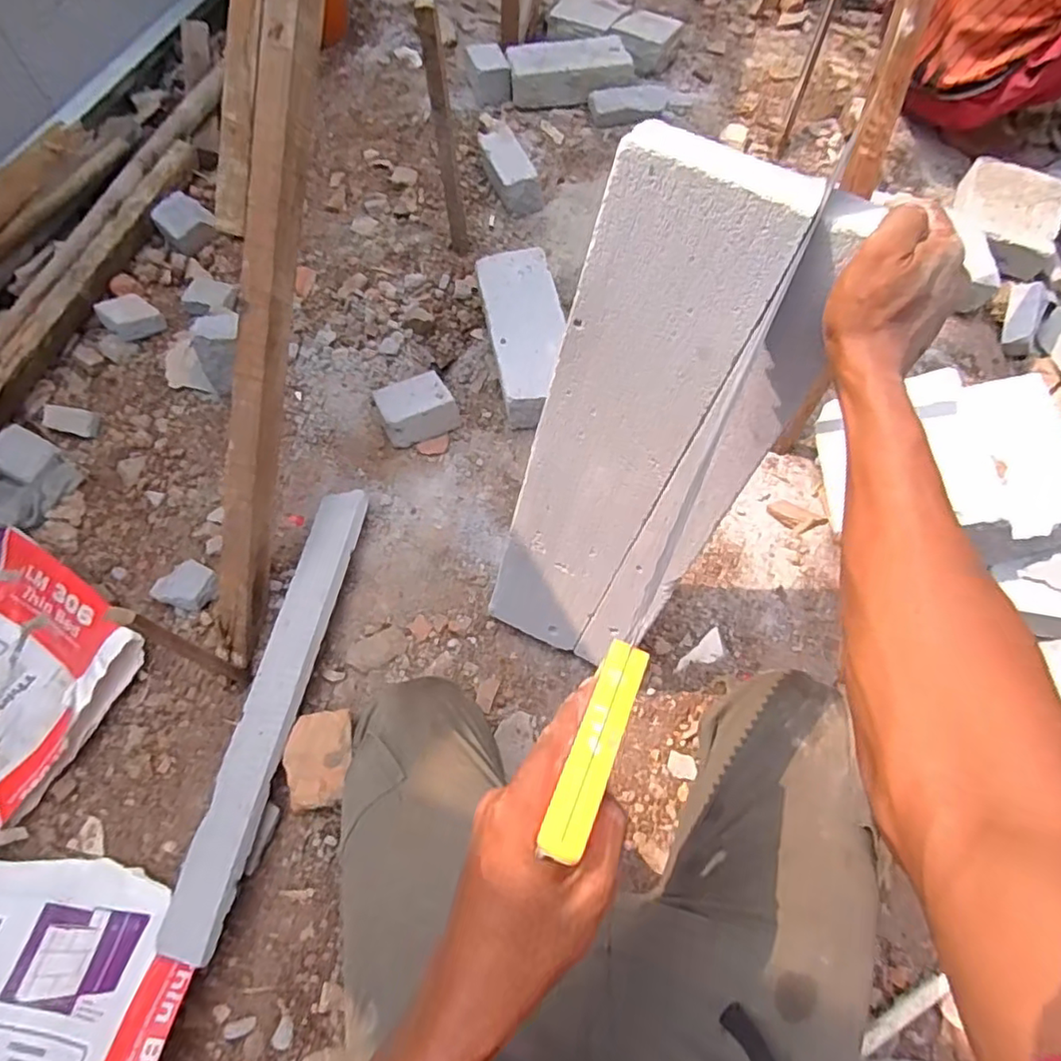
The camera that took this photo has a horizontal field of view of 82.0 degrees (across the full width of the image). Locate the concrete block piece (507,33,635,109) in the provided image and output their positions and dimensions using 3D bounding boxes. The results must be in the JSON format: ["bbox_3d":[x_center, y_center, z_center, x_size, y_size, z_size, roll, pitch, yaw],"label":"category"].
[{"bbox_3d":[0.091,-1.034,1.377,0.274,0.082,0.131,-4,65,-2],"label":"concrete block piece"}]

